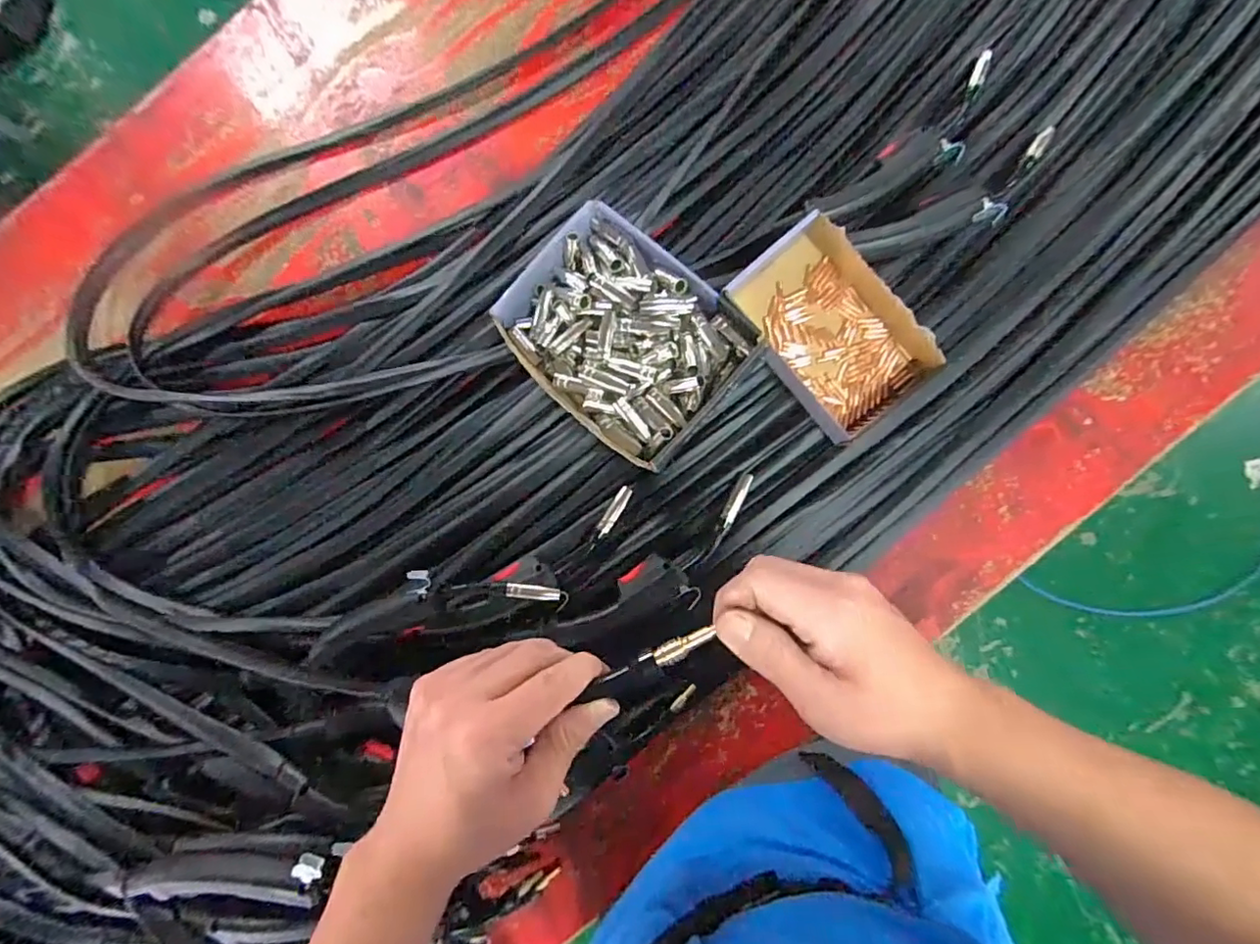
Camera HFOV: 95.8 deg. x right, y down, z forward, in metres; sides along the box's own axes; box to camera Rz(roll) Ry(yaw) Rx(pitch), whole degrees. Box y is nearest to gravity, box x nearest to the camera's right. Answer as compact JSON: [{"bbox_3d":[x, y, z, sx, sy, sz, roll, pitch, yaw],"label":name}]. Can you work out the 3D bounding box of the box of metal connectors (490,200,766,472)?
[{"bbox_3d":[-0.011,-0.144,0.608,0.258,0.055,0.188,44,91,9],"label":"box of metal connectors"}]

